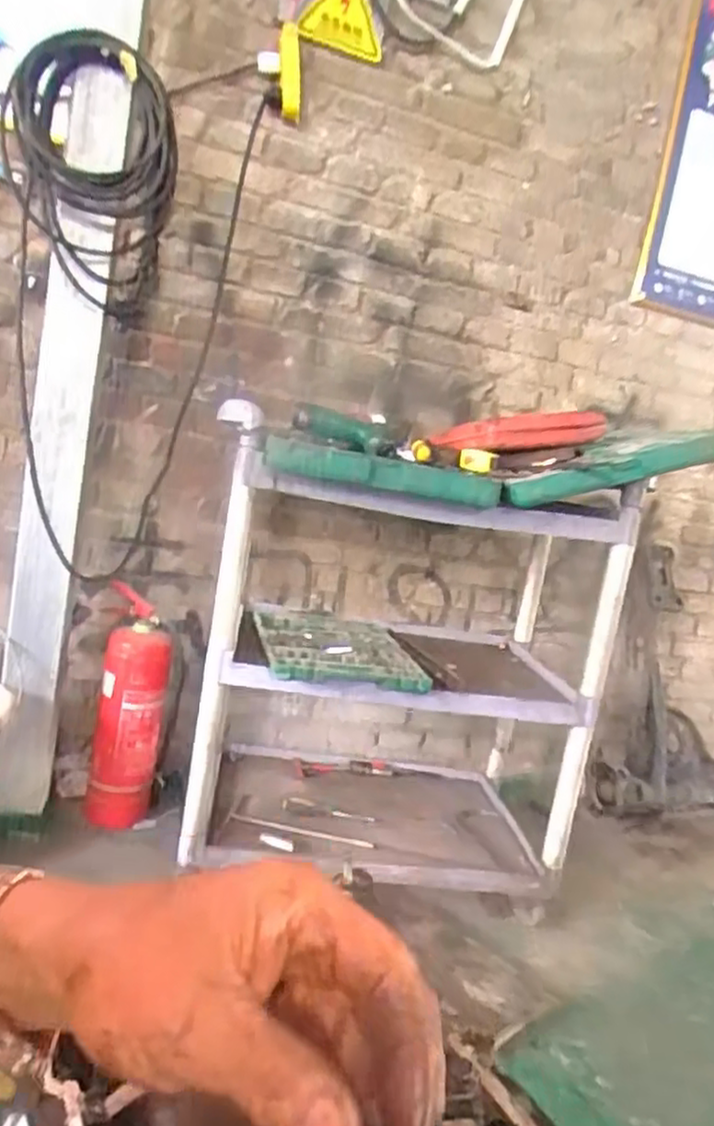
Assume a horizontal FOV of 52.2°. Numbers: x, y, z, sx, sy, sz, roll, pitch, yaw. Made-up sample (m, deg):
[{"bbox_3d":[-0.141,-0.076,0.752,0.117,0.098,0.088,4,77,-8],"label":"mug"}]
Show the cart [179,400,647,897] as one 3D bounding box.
[{"bbox_3d":[0.064,0.175,1.439,0.735,0.769,0.510,8,7,-15],"label":"cart"}]

